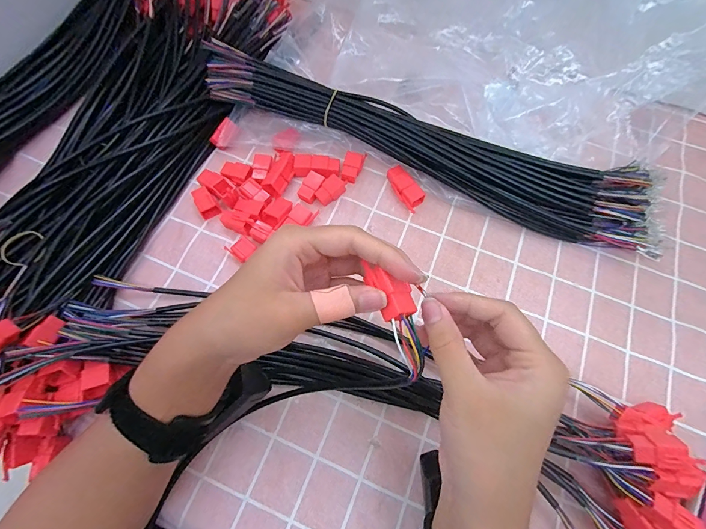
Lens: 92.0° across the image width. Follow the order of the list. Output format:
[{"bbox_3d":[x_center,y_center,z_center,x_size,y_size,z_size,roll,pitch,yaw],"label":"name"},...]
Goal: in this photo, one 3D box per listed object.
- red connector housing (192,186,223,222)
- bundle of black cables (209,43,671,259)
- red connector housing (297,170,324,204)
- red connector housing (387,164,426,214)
[{"bbox_3d":[-0.152,-0.064,0.355,0.020,0.017,0.030,-29,72,-13],"label":"red connector housing"},{"bbox_3d":[0.074,-0.138,0.376,0.504,0.042,0.091,23,69,7],"label":"bundle of black cables"},{"bbox_3d":[-0.046,-0.083,0.366,0.019,0.009,0.032,26,93,3],"label":"red connector housing"},{"bbox_3d":[0.057,-0.083,0.372,0.022,0.017,0.053,-28,72,-13],"label":"red connector housing"}]

